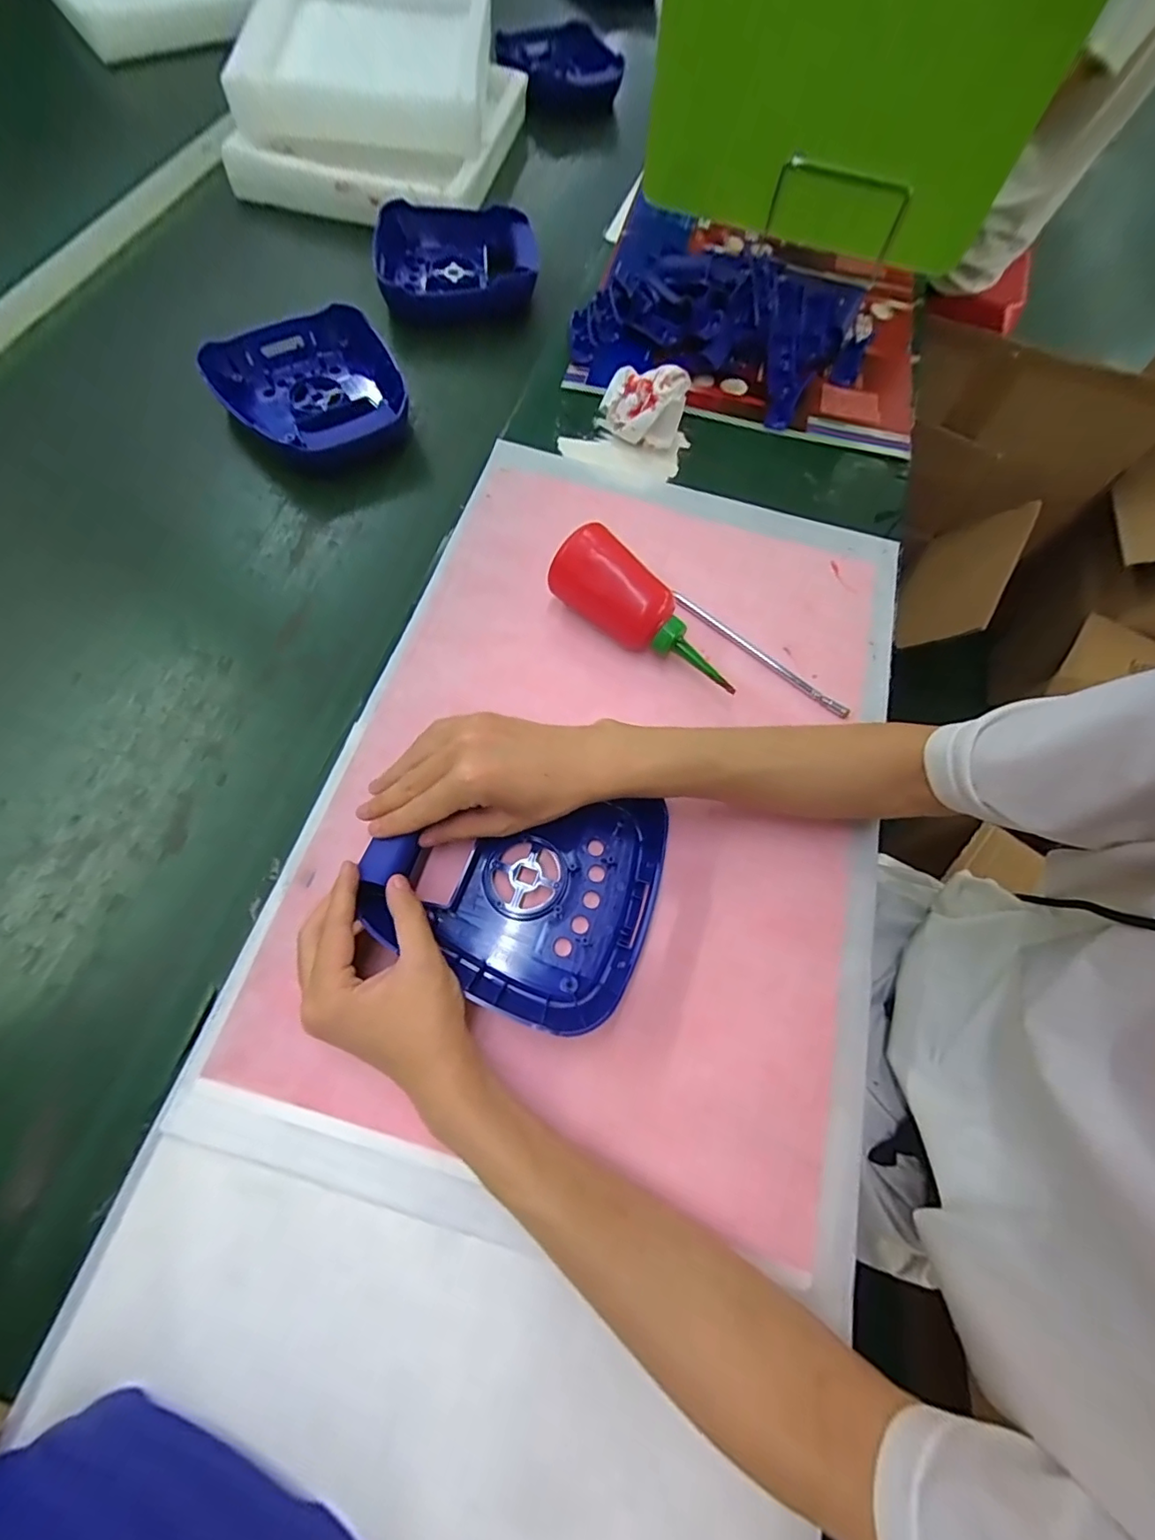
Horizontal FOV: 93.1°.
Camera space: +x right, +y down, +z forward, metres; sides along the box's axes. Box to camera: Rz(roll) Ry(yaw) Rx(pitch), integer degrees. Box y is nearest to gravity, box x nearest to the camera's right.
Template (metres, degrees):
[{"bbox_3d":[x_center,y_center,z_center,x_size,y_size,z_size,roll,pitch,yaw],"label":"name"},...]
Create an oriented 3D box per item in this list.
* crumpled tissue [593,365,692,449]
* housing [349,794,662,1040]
[{"bbox_3d":[0.062,-0.352,0.528,0.081,0.055,0.060,17,68,4],"label":"crumpled tissue"},{"bbox_3d":[-0.034,0.065,0.359,0.179,0.041,0.167,19,68,4],"label":"housing"}]

